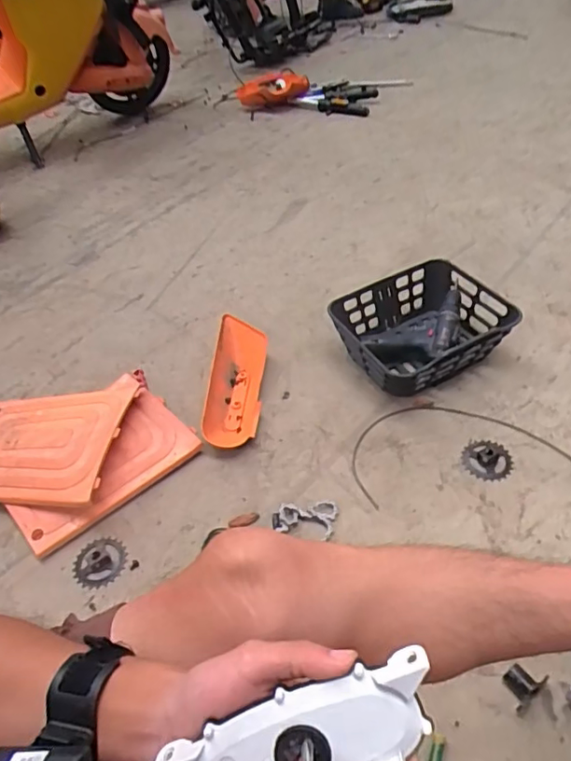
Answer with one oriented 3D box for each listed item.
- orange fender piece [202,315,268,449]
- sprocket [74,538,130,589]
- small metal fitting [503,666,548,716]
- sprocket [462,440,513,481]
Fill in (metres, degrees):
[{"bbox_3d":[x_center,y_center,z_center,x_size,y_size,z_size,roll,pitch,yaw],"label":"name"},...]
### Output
[{"bbox_3d":[-0.105,0.000,1.126,0.115,0.062,0.310,-2,47,6],"label":"orange fender piece"},{"bbox_3d":[-0.308,0.301,0.891,0.086,0.009,0.084,-1,47,7],"label":"sprocket"},{"bbox_3d":[0.309,0.396,0.701,0.056,0.033,0.041,-36,53,-24],"label":"small metal fitting"},{"bbox_3d":[0.362,0.142,0.964,0.084,0.008,0.081,-4,47,4],"label":"sprocket"}]

